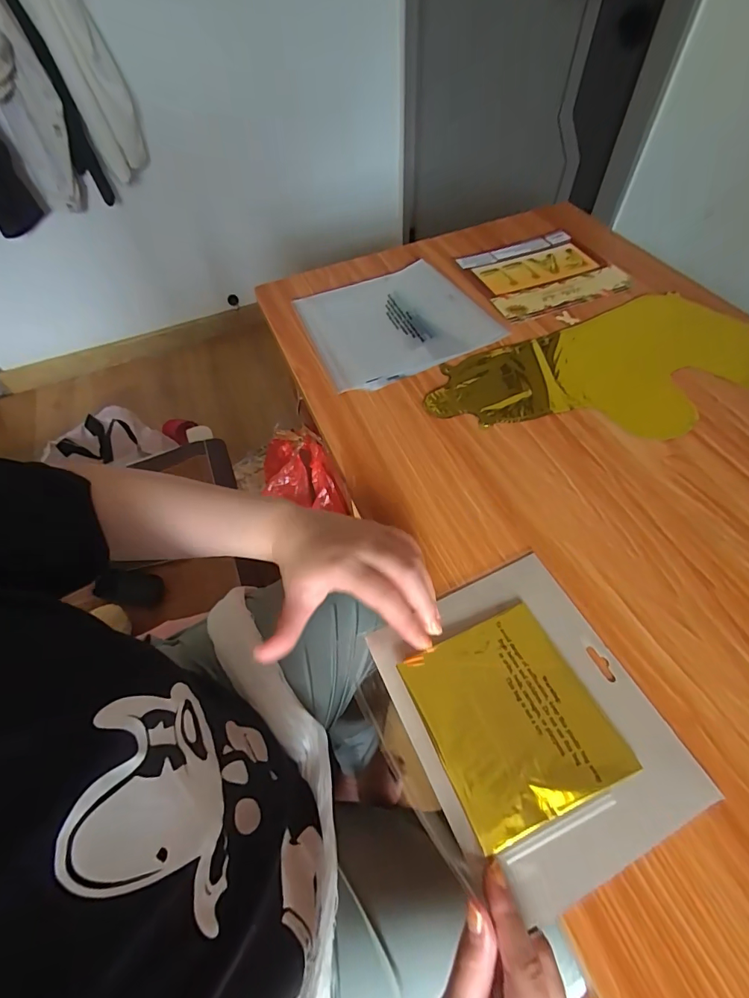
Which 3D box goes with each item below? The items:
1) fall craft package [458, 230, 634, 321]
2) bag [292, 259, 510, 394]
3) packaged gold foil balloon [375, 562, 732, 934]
[{"bbox_3d":[0.235,-0.320,0.599,0.181,0.005,0.165,-19,58,-8],"label":"fall craft package"},{"bbox_3d":[0.027,-0.236,0.553,0.220,0.011,0.198,-21,58,-9],"label":"bag"},{"bbox_3d":[0.106,0.150,0.301,0.162,0.014,0.189,-23,58,-10],"label":"packaged gold foil balloon"}]

